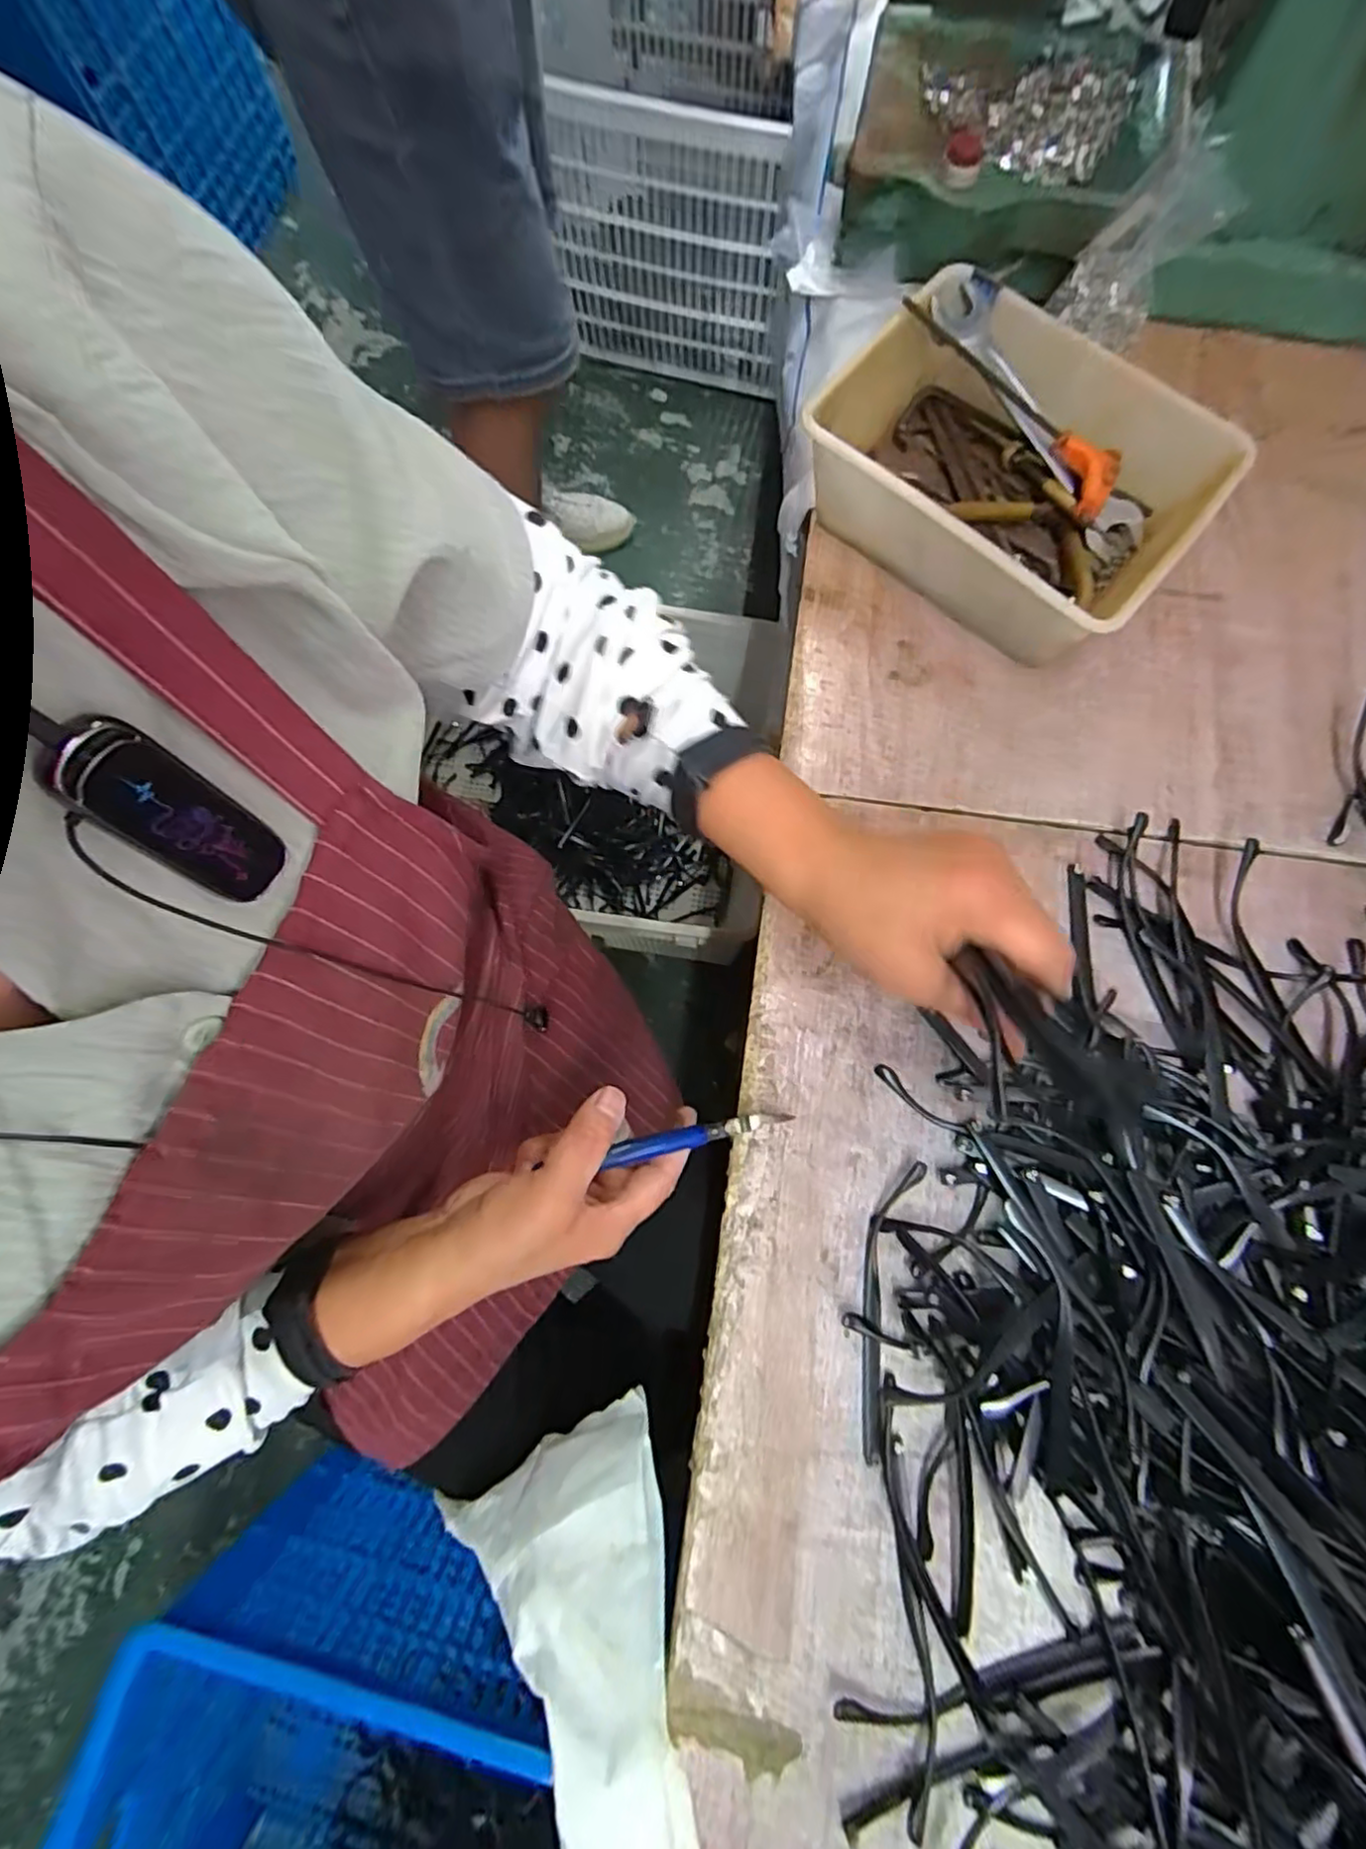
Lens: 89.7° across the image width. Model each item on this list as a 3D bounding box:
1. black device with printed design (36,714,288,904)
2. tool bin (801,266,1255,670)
[{"bbox_3d":[-0.140,-0.029,0.191,0.004,0.063,0.025,19,70,26],"label":"black device with printed design"},{"bbox_3d":[0.186,-0.258,0.400,0.196,0.070,0.148,40,81,8],"label":"tool bin"}]

